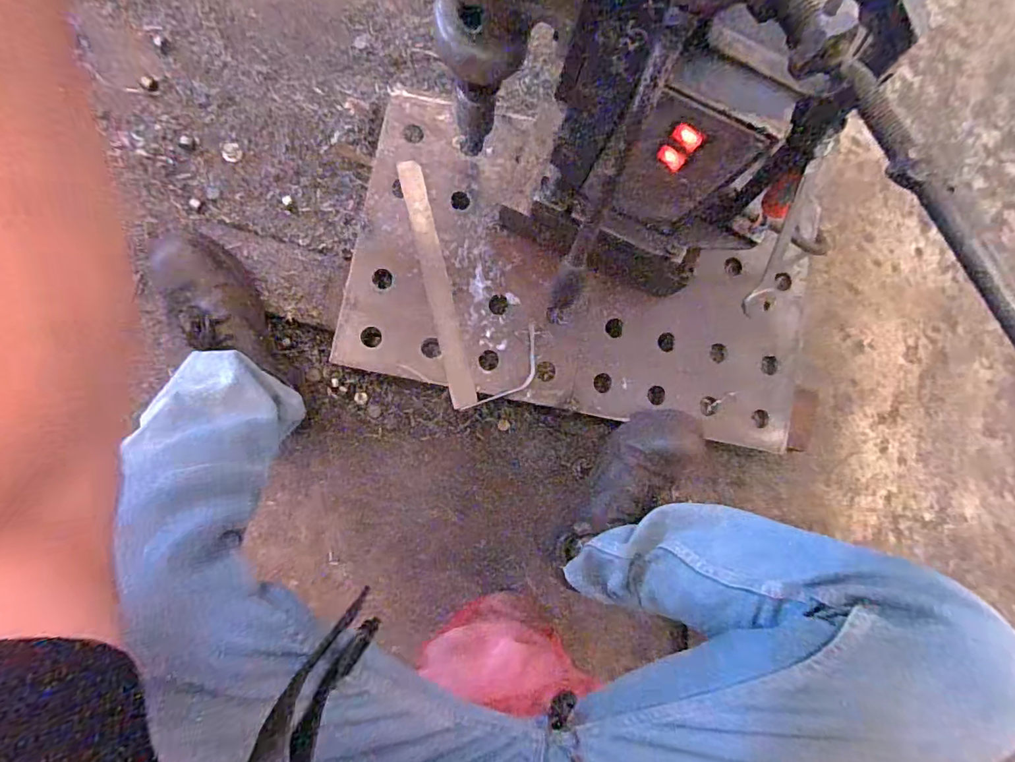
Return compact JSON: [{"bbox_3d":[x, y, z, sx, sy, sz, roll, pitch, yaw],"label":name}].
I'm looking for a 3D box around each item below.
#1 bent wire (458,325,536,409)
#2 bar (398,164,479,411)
[{"bbox_3d":[0.003,-0.004,0.627,0.047,0.009,0.135,40,83,-3],"label":"bent wire"},{"bbox_3d":[-0.088,-0.122,0.637,0.032,0.012,0.312,-14,88,-7],"label":"bar"}]

